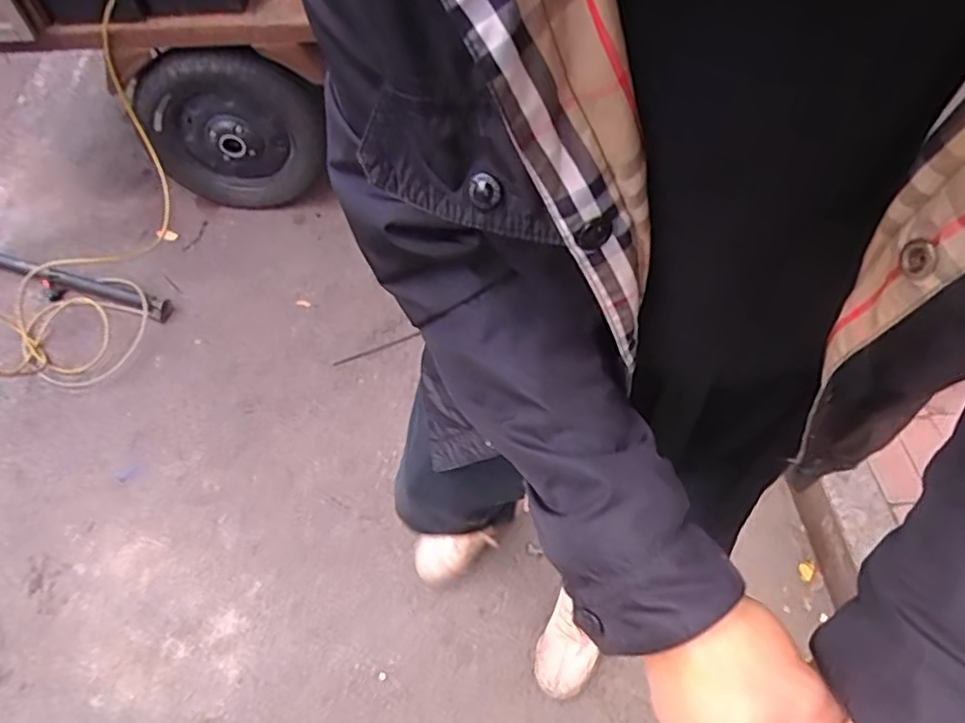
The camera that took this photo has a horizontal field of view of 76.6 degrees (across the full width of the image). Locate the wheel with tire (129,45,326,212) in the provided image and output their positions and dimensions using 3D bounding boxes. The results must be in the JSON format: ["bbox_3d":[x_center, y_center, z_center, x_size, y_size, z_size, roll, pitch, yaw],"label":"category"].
[{"bbox_3d":[-0.664,-0.608,1.672,0.446,0.482,0.144,-17,60,-15],"label":"wheel with tire"}]

